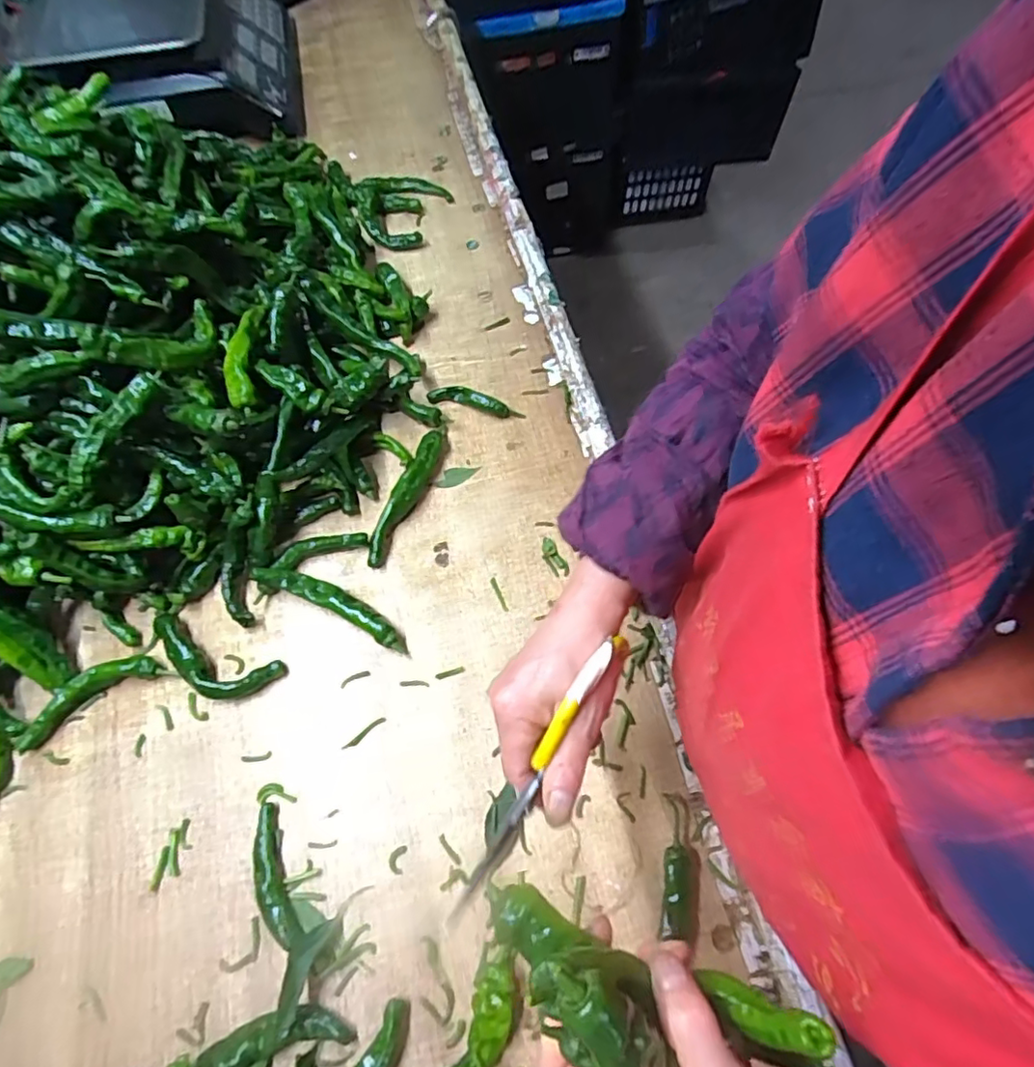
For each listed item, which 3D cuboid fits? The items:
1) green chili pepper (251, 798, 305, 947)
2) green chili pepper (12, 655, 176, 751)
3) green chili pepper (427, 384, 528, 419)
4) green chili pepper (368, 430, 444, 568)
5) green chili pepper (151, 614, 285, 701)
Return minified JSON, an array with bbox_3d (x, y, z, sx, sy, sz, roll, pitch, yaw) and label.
[{"bbox_3d":[-0.188,0.259,0.462,0.027,0.016,0.098,-22,65,-8],"label":"green chili pepper"},{"bbox_3d":[-0.371,0.138,0.529,0.128,0.022,0.037,-28,66,-11],"label":"green chili pepper"},{"bbox_3d":[-0.045,-0.143,0.651,0.103,0.020,0.019,12,65,9],"label":"green chili pepper"},{"bbox_3d":[-0.109,-0.038,0.599,0.024,0.027,0.151,20,66,12],"label":"green chili pepper"},{"bbox_3d":[-0.272,0.114,0.532,0.124,0.023,0.048,19,66,12],"label":"green chili pepper"}]

